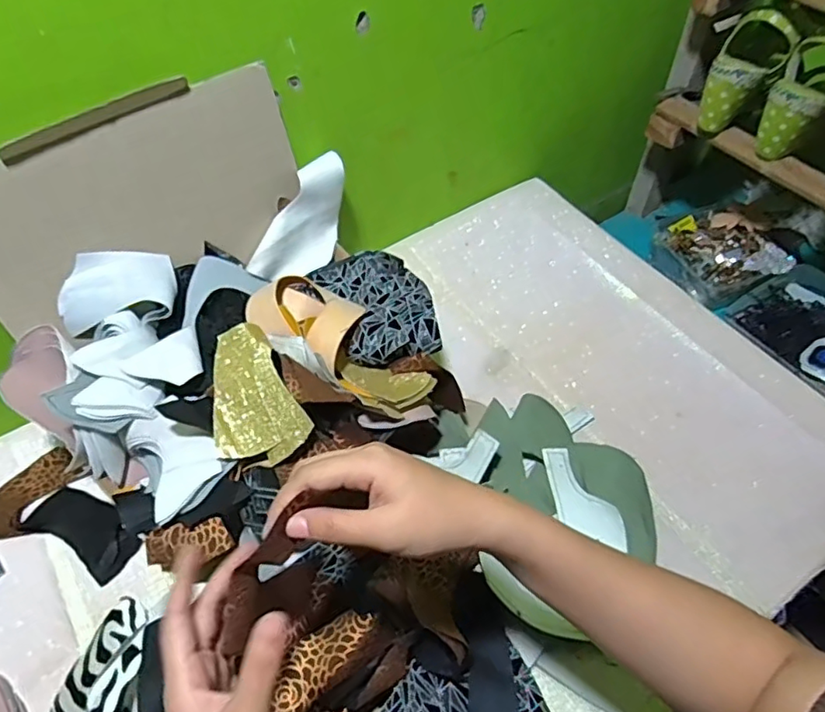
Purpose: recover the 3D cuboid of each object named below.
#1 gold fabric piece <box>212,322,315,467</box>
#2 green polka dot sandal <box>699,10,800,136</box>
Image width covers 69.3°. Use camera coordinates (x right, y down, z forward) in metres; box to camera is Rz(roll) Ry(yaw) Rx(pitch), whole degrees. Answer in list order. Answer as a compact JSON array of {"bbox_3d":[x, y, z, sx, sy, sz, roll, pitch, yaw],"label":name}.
[{"bbox_3d":[-0.142,0.036,0.516,0.077,0.016,0.127,-38,68,4],"label":"gold fabric piece"},{"bbox_3d":[0.409,-0.358,0.760,0.062,0.146,0.084,-13,50,-41],"label":"green polka dot sandal"}]

